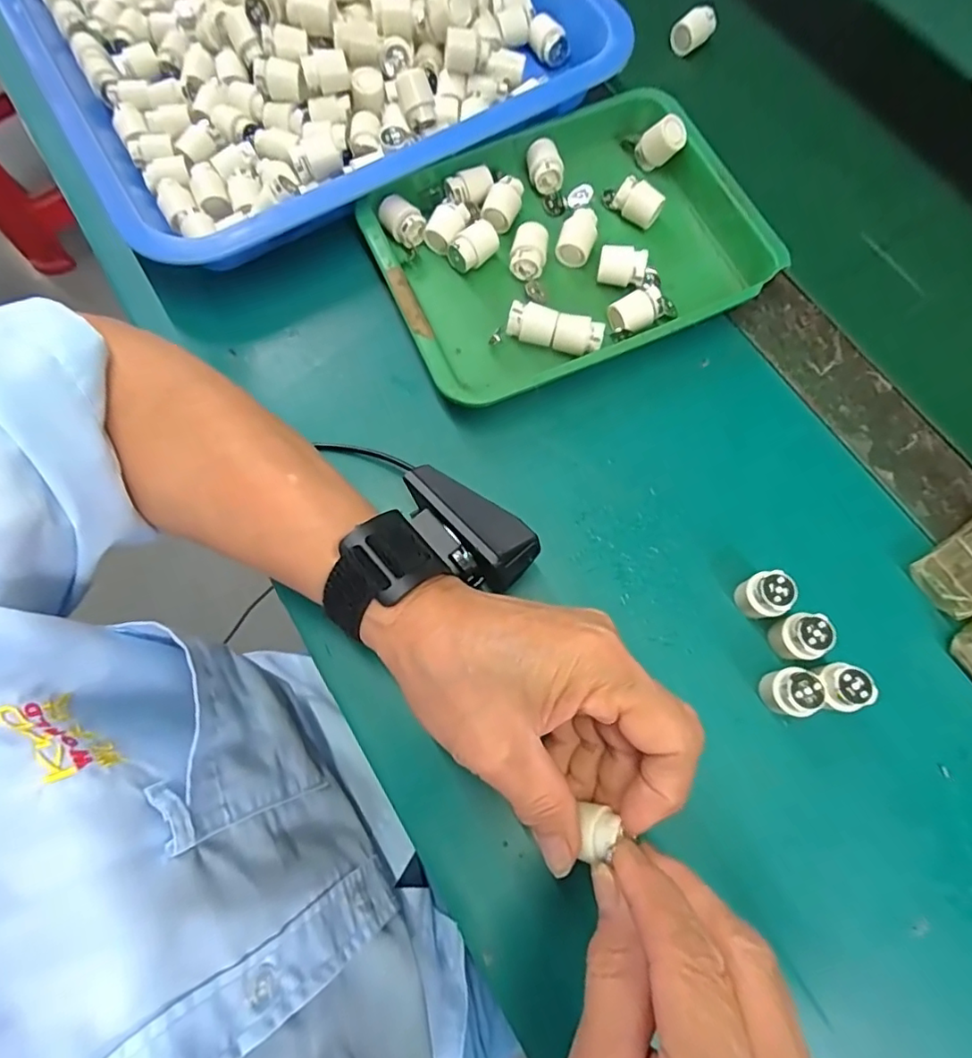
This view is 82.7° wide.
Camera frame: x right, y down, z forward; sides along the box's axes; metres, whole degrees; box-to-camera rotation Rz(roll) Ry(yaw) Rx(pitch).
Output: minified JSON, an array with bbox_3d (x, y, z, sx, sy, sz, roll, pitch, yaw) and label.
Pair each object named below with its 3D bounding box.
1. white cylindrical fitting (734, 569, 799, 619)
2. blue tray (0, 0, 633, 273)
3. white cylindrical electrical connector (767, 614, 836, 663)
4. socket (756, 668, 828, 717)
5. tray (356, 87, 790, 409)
[{"bbox_3d":[0.137,0.033,0.271,0.018,0.027,0.020,-20,74,-7],"label":"white cylindrical fitting"},{"bbox_3d":[-0.151,-0.393,0.387,0.347,0.047,0.456,-31,76,-10],"label":"blue tray"},{"bbox_3d":[0.151,0.053,0.266,0.019,0.026,0.020,0,73,-1],"label":"white cylindrical electrical connector"},{"bbox_3d":[0.142,0.077,0.258,0.019,0.027,0.019,12,73,3],"label":"socket"},{"bbox_3d":[0.046,-0.168,0.331,0.210,0.027,0.162,-24,75,-8],"label":"tray"}]

